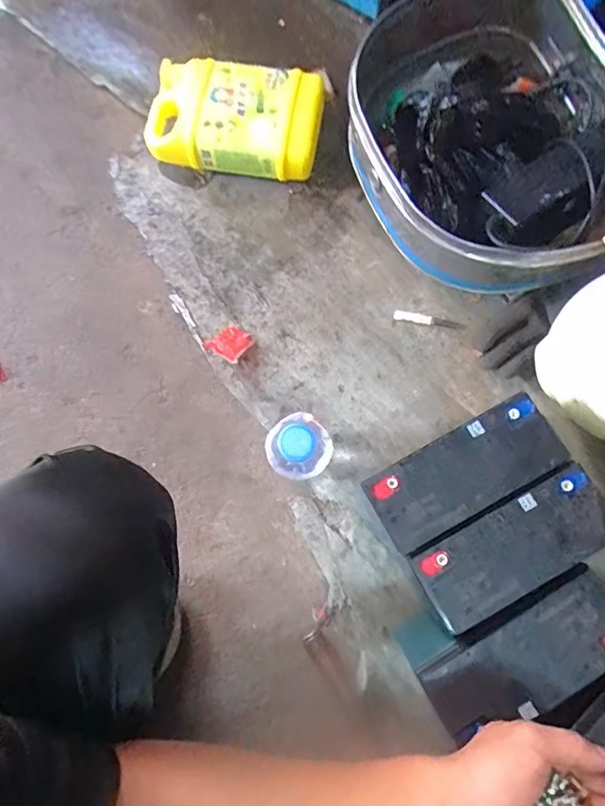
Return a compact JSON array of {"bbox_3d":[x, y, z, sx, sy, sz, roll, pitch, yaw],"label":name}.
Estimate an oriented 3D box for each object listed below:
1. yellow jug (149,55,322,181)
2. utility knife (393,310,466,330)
[{"bbox_3d":[-0.090,-0.386,0.676,0.230,0.080,0.149,14,79,5],"label":"yellow jug"},{"bbox_3d":[0.166,-0.108,0.651,0.093,0.004,0.013,11,79,3],"label":"utility knife"}]

